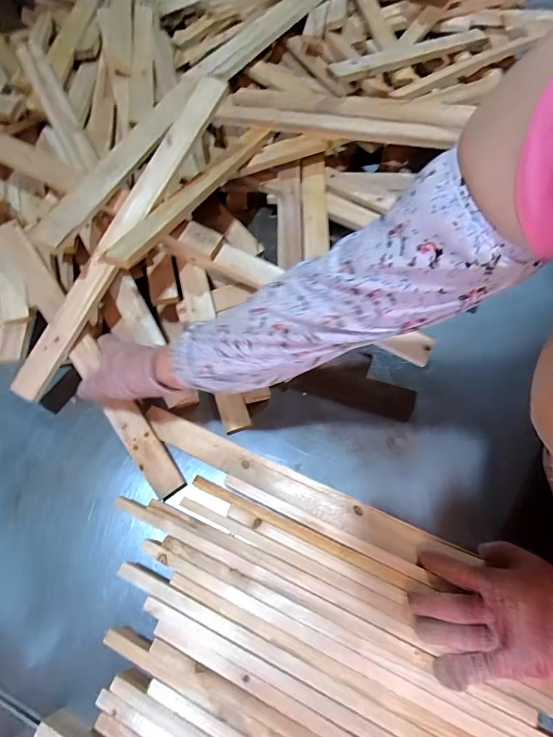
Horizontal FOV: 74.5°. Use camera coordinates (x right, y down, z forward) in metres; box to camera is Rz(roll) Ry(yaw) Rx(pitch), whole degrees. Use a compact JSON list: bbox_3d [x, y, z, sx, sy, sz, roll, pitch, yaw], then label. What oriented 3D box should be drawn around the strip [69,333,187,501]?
[{"bbox_3d":[-0.212,0.063,0.504,0.042,0.015,0.255,-35,82,-13],"label":"strip"}]

